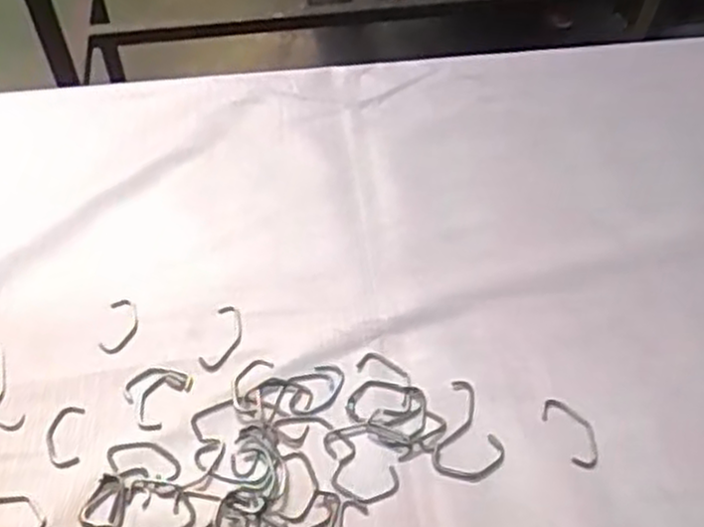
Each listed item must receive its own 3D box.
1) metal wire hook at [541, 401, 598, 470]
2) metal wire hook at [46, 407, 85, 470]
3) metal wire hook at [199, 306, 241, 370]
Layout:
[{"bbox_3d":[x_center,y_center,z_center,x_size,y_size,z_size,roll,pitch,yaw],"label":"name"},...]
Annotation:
[{"bbox_3d":[0.109,0.082,0.386,0.019,0.004,0.038,-19,52,-14],"label":"metal wire hook"},{"bbox_3d":[-0.143,0.086,0.390,0.016,0.004,0.032,-6,50,-3],"label":"metal wire hook"},{"bbox_3d":[-0.069,0.041,0.427,0.018,0.004,0.042,9,51,9],"label":"metal wire hook"}]

